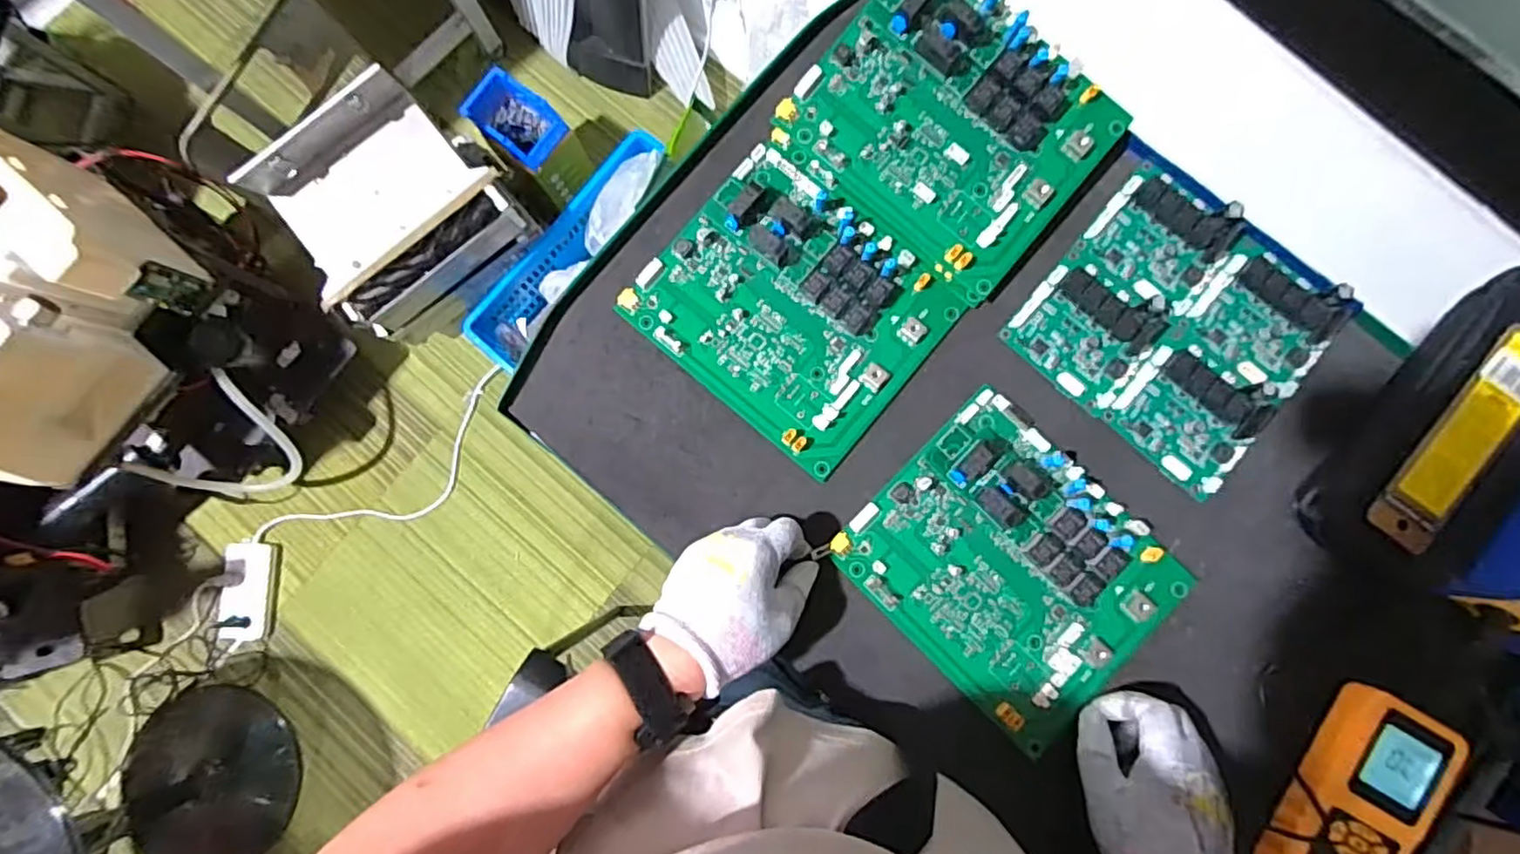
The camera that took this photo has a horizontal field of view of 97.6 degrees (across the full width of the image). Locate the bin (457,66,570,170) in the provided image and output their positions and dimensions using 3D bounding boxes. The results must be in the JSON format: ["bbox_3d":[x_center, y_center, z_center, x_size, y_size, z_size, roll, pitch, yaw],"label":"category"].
[{"bbox_3d":[-0.434,-0.548,1.187,0.164,0.063,0.118,37,86,6],"label":"bin"}]

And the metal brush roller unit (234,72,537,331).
[{"bbox_3d":[-0.571,-0.344,1.062,0.312,0.216,0.265,-33,83,-2],"label":"metal brush roller unit"}]

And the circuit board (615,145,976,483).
[{"bbox_3d":[0.023,-0.090,0.489,0.203,0.030,0.173,41,86,6],"label":"circuit board"}]

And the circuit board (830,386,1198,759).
[{"bbox_3d":[0.176,0.098,0.462,0.175,0.025,0.196,-44,83,-3],"label":"circuit board"}]

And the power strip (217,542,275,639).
[{"bbox_3d":[-1.042,0.333,1.351,0.086,0.036,0.199,3,83,3],"label":"power strip"}]

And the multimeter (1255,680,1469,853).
[{"bbox_3d":[0.397,0.249,0.436,0.074,0.023,0.140,30,85,6],"label":"multimeter"}]

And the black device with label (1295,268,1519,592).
[{"bbox_3d":[0.474,0.002,0.450,0.094,0.046,0.229,37,86,6],"label":"black device with label"}]

